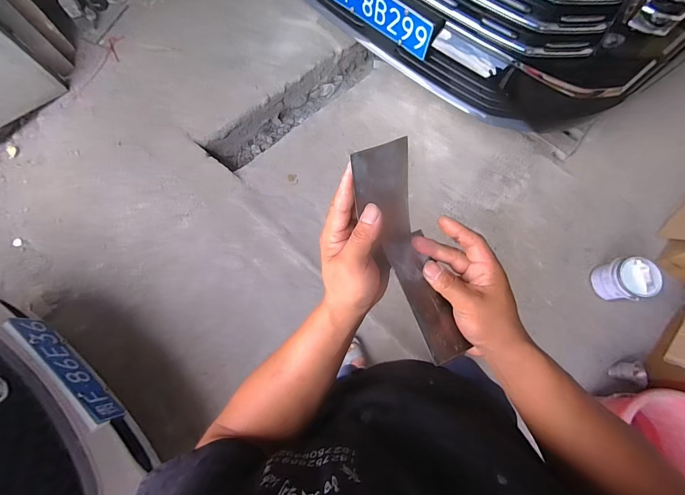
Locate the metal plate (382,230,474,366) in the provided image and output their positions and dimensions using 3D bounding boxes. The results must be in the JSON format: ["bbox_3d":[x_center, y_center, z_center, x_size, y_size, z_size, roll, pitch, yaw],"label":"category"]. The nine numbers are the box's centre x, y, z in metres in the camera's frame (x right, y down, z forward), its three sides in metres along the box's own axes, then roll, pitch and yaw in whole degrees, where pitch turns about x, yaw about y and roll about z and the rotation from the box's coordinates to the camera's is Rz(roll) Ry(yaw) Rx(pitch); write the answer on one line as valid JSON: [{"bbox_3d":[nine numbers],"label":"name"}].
[{"bbox_3d":[0.083,0.046,0.326,0.056,0.005,0.129,-6,66,-37],"label":"metal plate"}]

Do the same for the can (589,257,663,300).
[{"bbox_3d":[1.128,0.127,1.291,0.157,0.150,0.157,0,75,0],"label":"can"}]

